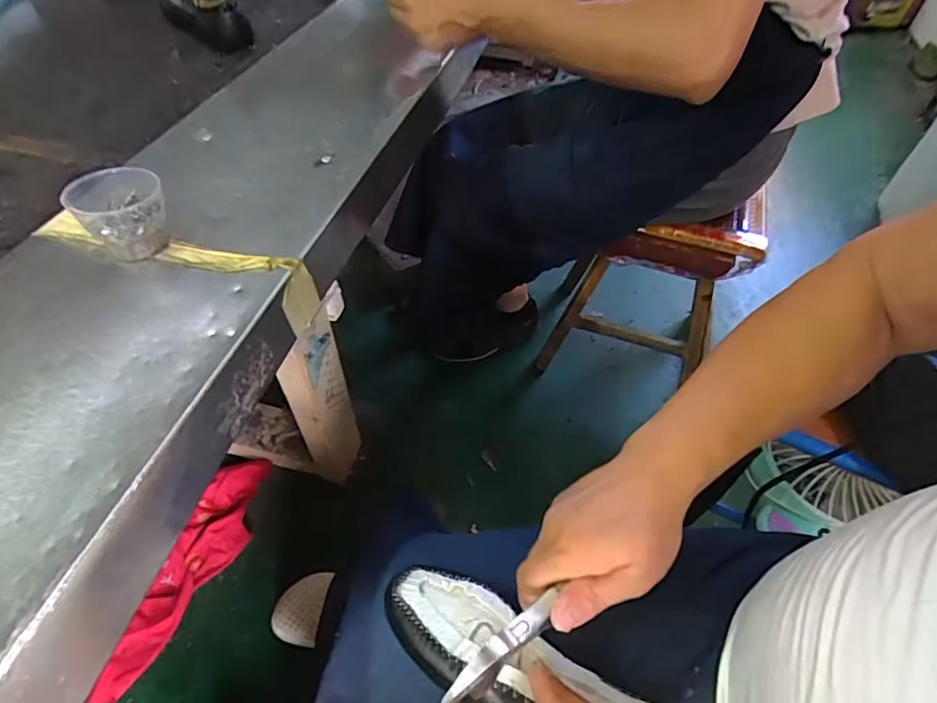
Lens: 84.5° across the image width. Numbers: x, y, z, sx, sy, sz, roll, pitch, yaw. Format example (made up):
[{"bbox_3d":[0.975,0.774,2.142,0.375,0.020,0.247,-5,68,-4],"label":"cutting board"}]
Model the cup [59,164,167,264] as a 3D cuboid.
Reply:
[{"bbox_3d":[-0.266,-0.106,0.402,0.062,0.053,0.061,1,51,-1],"label":"cup"}]

